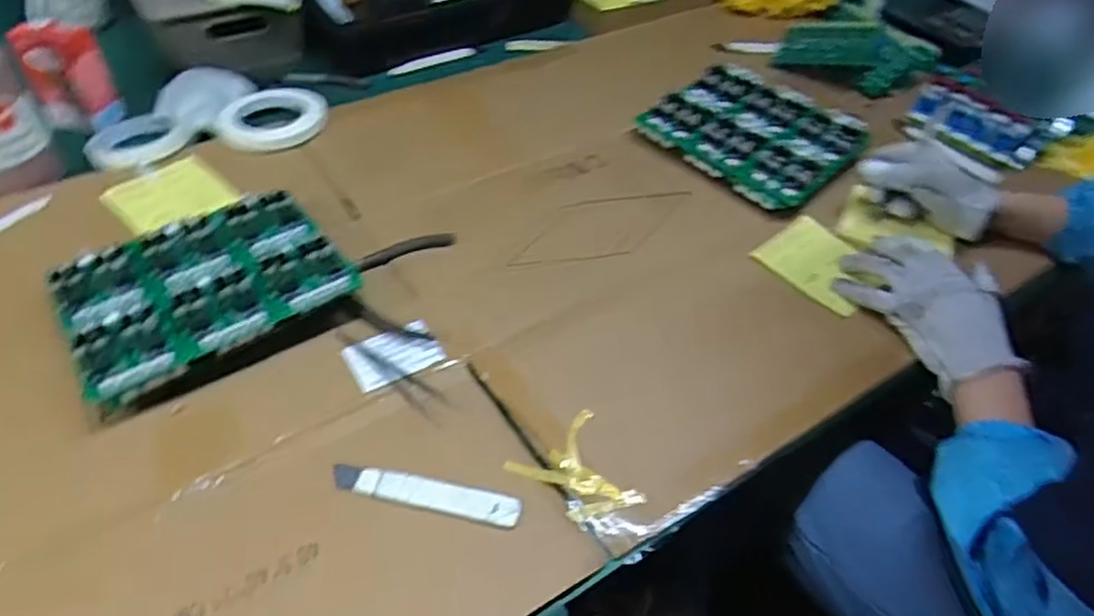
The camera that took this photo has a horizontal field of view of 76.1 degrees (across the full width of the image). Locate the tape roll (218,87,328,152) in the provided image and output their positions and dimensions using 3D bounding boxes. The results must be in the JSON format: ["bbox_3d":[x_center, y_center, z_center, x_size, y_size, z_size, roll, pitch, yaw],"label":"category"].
[{"bbox_3d":[-0.314,-0.220,0.805,0.116,0.018,0.116,-10,48,-13],"label":"tape roll"}]

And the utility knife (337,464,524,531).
[{"bbox_3d":[-0.087,0.133,0.499,0.138,0.006,0.022,12,47,7],"label":"utility knife"}]

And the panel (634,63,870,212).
[{"bbox_3d":[0.236,-0.206,0.802,0.160,0.032,0.216,-38,61,-22],"label":"panel"}]

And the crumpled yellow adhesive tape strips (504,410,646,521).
[{"bbox_3d":[0.019,0.122,0.514,0.075,0.006,0.081,-20,51,-21],"label":"crumpled yellow adhesive tape strips"}]

